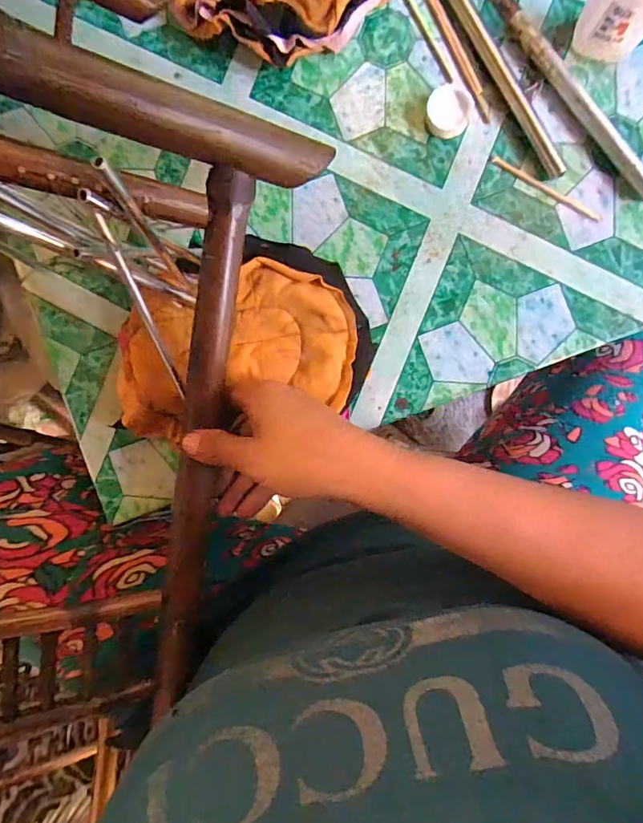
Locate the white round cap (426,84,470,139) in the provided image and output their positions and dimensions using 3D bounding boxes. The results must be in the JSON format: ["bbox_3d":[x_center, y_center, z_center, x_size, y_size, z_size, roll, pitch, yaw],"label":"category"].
[{"bbox_3d":[0.091,-0.215,0.338,0.030,0.010,0.033,0,90,2],"label":"white round cap"}]

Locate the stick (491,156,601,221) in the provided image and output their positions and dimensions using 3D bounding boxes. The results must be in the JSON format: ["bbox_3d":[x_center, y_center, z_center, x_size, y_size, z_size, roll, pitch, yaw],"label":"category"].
[{"bbox_3d":[0.163,-0.162,0.342,0.088,0.004,0.006,33,91,2],"label":"stick"}]

